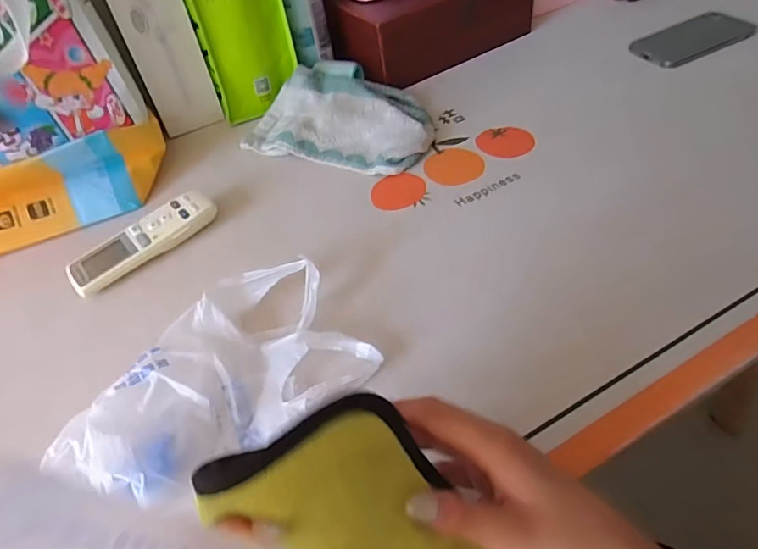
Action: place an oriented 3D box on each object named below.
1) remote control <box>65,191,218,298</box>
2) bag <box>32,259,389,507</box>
[{"bbox_3d":[-0.239,-0.035,0.503,0.150,0.021,0.047,-35,56,-21],"label":"remote control"},{"bbox_3d":[-0.131,0.082,0.383,0.232,0.038,0.150,-27,54,-16],"label":"bag"}]

